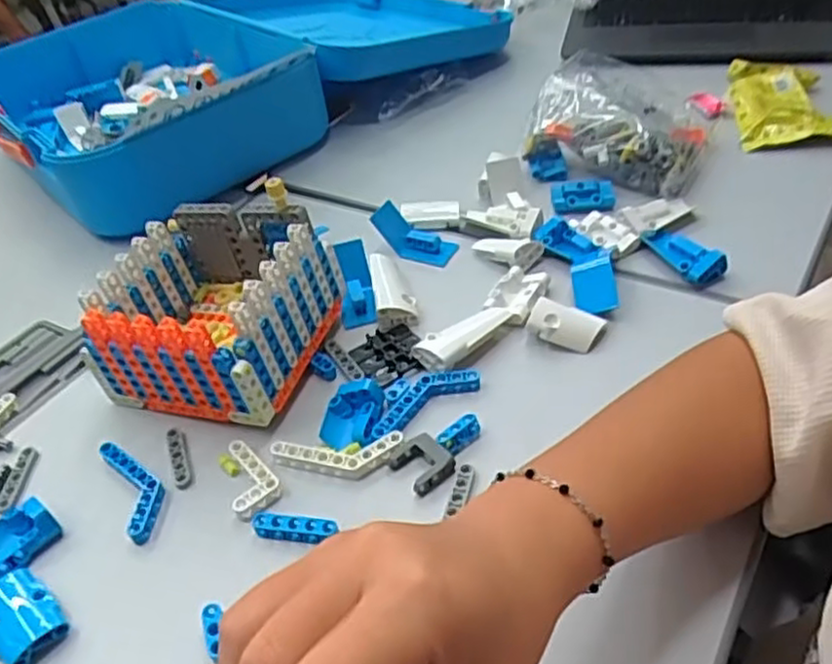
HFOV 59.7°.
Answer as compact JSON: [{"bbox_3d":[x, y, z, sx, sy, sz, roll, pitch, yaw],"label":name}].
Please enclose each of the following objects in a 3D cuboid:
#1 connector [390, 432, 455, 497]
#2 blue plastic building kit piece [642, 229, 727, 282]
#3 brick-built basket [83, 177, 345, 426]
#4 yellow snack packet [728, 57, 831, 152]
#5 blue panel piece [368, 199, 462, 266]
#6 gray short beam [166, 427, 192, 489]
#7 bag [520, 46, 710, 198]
[{"bbox_3d":[0.003,0.076,0.432,0.032,0.010,0.034,-37,47,-28],"label":"connector"},{"bbox_3d":[0.203,-0.062,0.551,0.028,0.019,0.066,-19,41,-11],"label":"blue plastic building kit piece"},{"bbox_3d":[-0.138,-0.013,0.504,0.136,0.097,0.128,9,43,18],"label":"brick-built basket"},{"bbox_3d":[0.353,-0.225,0.704,0.085,0.016,0.148,-1,47,12],"label":"yellow snack packet"},{"bbox_3d":[-0.003,-0.078,0.601,0.072,0.023,0.028,33,43,5],"label":"blue panel piece"},{"bbox_3d":[-0.151,0.080,0.461,0.011,0.007,0.051,-20,42,-12],"label":"gray short beam"},{"bbox_3d":[0.195,-0.194,0.680,0.154,0.072,0.164,17,46,25],"label":"bag"}]

